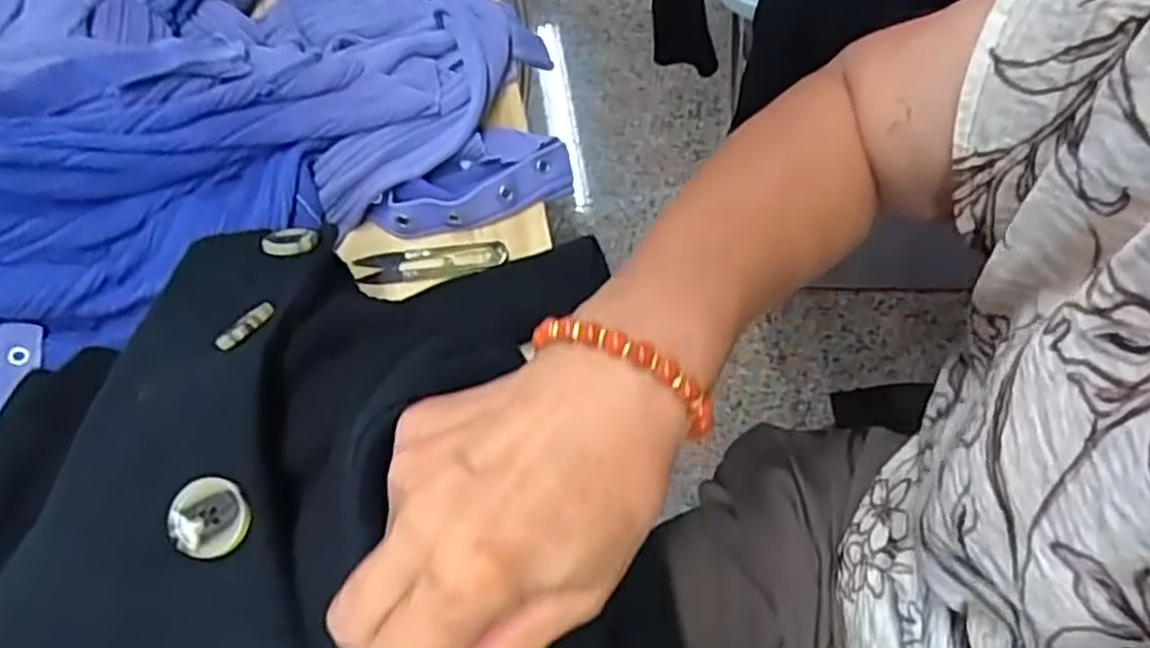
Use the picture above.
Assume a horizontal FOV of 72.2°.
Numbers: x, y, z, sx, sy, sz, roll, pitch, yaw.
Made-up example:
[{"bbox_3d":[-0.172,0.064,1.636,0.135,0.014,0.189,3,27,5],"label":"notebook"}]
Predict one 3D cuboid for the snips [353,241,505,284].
[{"bbox_3d":[-0.093,-0.041,0.510,0.099,0.011,0.024,-1,63,4],"label":"snips"}]

